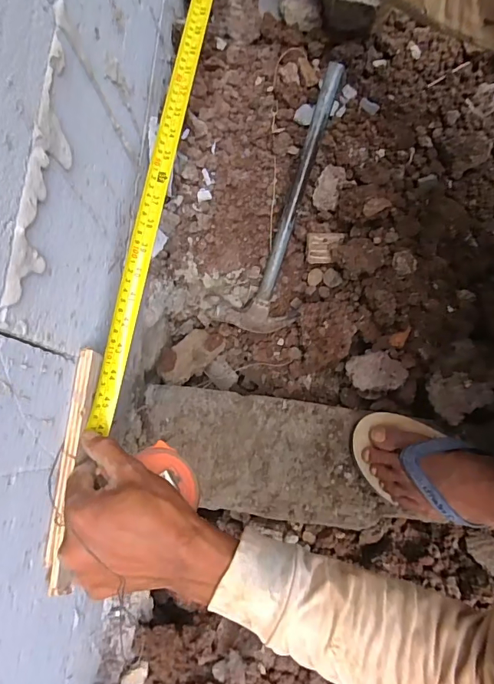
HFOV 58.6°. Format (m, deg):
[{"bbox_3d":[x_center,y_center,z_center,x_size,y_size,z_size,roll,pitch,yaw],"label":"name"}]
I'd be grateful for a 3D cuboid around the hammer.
[{"bbox_3d":[0.053,-0.166,0.566,0.106,0.045,0.335,20,114,5],"label":"hammer"}]

